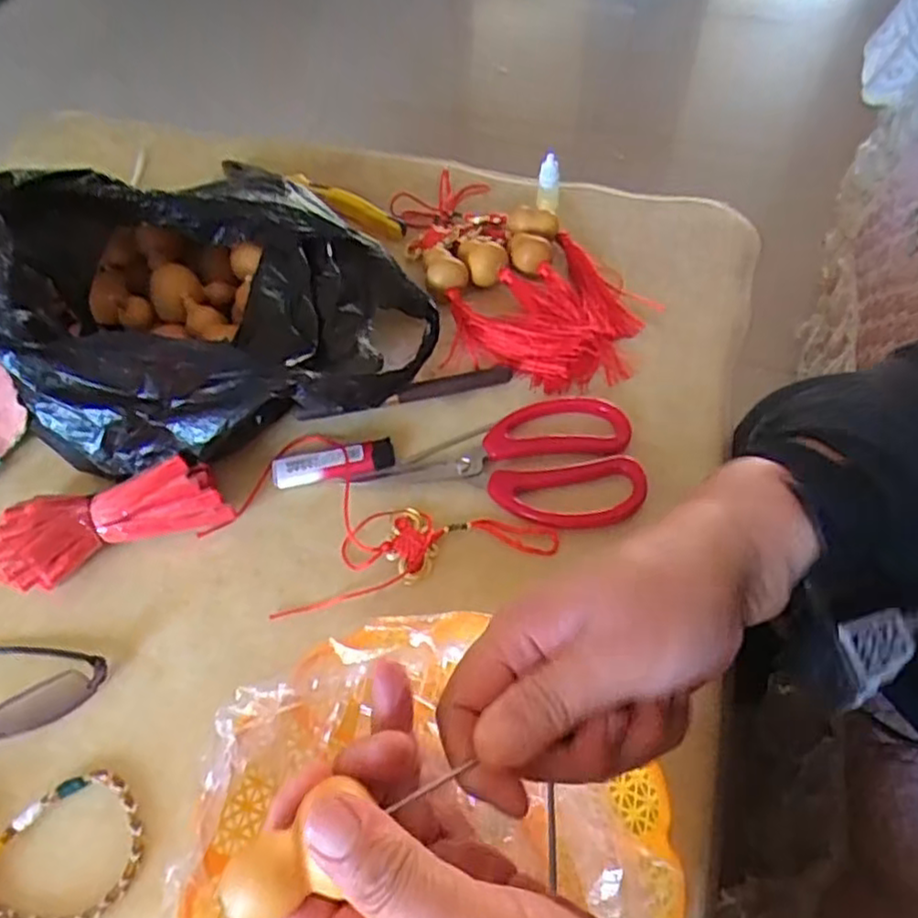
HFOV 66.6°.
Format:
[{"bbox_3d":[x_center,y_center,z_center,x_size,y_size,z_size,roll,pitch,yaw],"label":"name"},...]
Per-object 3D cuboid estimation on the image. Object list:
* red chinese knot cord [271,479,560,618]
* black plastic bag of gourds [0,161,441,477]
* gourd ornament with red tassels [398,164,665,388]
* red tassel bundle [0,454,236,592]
[{"bbox_3d":[-0.031,0.043,0.437,0.170,0.016,0.076,-12,62,-8],"label":"red chinese knot cord"},{"bbox_3d":[-0.157,-0.115,0.465,0.267,0.122,0.206,-15,56,-7],"label":"black plastic bag of gourds"},{"bbox_3d":[0.047,-0.154,0.566,0.143,0.040,0.249,-19,63,-11],"label":"gourd ornament with red tassels"},{"bbox_3d":[-0.213,0.038,0.432,0.129,0.034,0.049,-23,57,-13],"label":"red tassel bundle"}]

